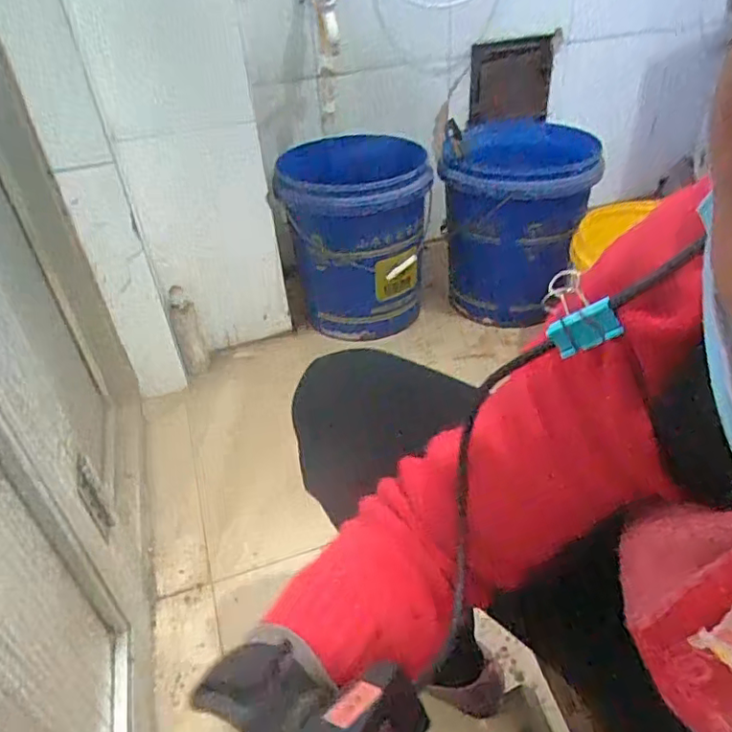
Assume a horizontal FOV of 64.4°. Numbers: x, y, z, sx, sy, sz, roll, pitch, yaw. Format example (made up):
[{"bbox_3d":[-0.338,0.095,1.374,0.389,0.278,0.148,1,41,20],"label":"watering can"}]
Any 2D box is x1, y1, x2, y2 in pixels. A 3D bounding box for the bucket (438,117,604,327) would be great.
[{"bbox_3d":[0.306,-0.301,1.220,0.284,0.333,0.290,10,41,14],"label":"bucket"}]

